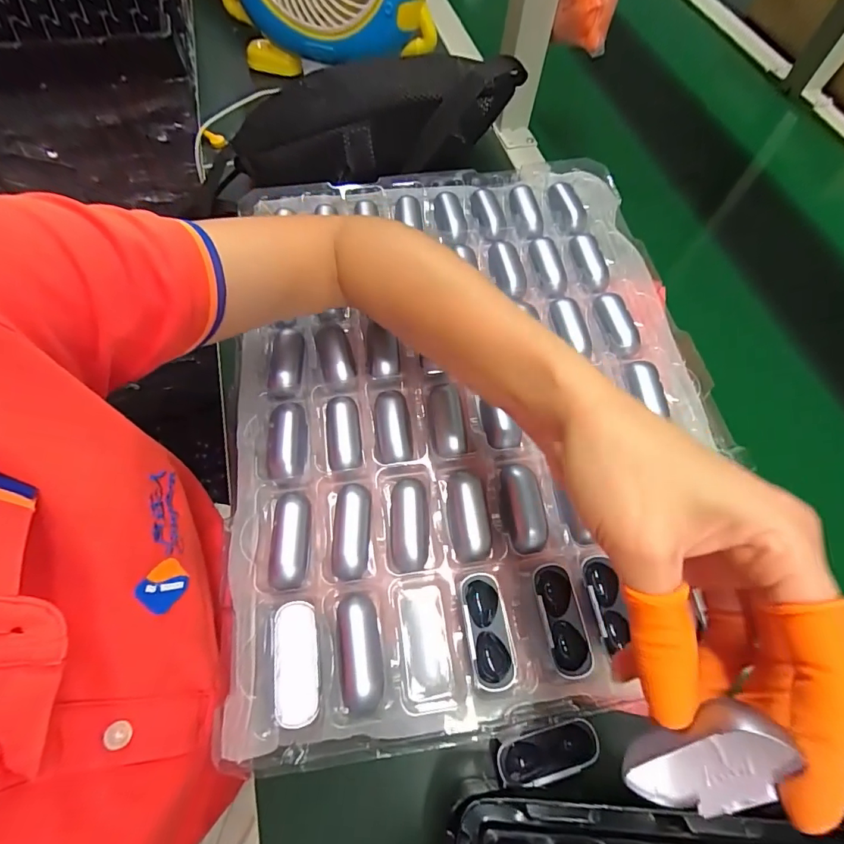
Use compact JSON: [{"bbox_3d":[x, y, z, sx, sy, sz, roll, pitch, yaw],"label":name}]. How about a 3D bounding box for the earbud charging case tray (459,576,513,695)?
[{"bbox_3d":[0.037,0.121,0.259,0.023,0.013,0.060,-6,64,-5],"label":"earbud charging case tray"}]

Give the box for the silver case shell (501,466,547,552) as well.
[{"bbox_3d":[0.067,0.057,0.294,0.025,0.012,0.056,-1,63,-3],"label":"silver case shell"}]

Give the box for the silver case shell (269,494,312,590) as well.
[{"bbox_3d":[-0.083,0.074,0.282,0.022,0.011,0.057,0,63,-2],"label":"silver case shell"}]

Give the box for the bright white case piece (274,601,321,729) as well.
[{"bbox_3d":[-0.069,0.134,0.249,0.024,0.015,0.060,-8,64,-6],"label":"bright white case piece"}]

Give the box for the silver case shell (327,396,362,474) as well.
[{"bbox_3d":[-0.055,0.008,0.314,0.023,0.012,0.055,-7,64,-6],"label":"silver case shell"}]

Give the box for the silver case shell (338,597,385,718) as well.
[{"bbox_3d":[-0.035,0.133,0.257,0.023,0.011,0.060,-8,64,-6],"label":"silver case shell"}]

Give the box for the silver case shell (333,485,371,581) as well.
[{"bbox_3d":[-0.045,0.069,0.285,0.021,0.012,0.057,4,63,0],"label":"silver case shell"}]

